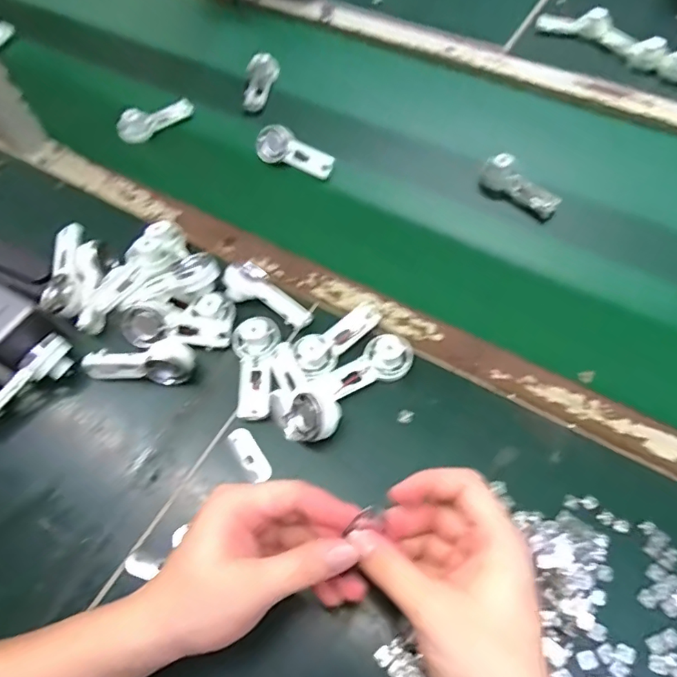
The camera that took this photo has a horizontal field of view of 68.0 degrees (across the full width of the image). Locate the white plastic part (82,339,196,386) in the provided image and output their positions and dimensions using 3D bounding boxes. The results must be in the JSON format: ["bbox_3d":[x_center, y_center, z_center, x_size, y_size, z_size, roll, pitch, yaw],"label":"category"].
[{"bbox_3d":[-0.175,0.025,0.445,0.092,0.028,0.037,-13,60,-3],"label":"white plastic part"}]

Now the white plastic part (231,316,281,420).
[{"bbox_3d":[-0.075,0.026,0.444,0.041,0.017,0.090,-2,73,3],"label":"white plastic part"}]

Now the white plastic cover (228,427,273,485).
[{"bbox_3d":[-0.074,0.096,0.422,0.017,0.005,0.046,-35,77,-15],"label":"white plastic cover"}]

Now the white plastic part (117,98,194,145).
[{"bbox_3d":[-0.232,-0.283,0.635,0.035,0.025,0.104,35,68,21],"label":"white plastic part"}]

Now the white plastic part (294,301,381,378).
[{"bbox_3d":[0.001,-0.004,0.452,0.095,0.025,0.035,-42,66,-18],"label":"white plastic part"}]

